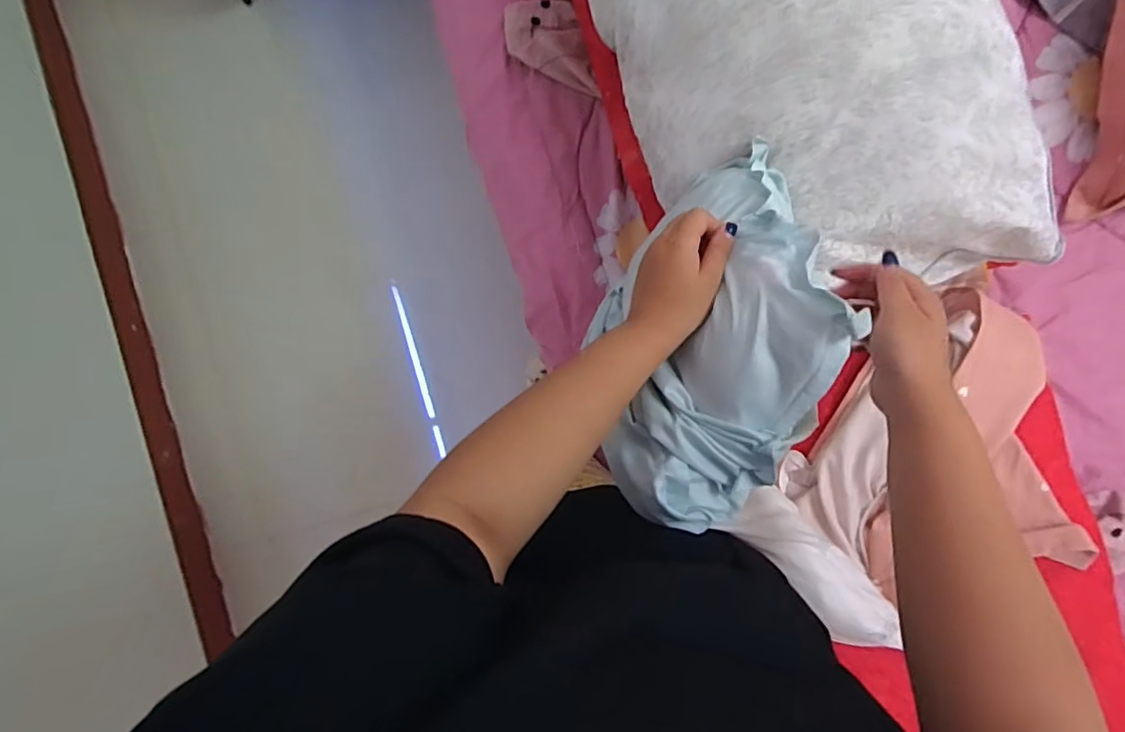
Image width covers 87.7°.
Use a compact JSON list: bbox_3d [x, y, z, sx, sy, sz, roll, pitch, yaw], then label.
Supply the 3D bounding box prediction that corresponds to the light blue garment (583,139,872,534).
[{"bbox_3d":[0.119,-0.028,0.486,0.188,0.195,0.286,-13,89,6],"label":"light blue garment"}]

